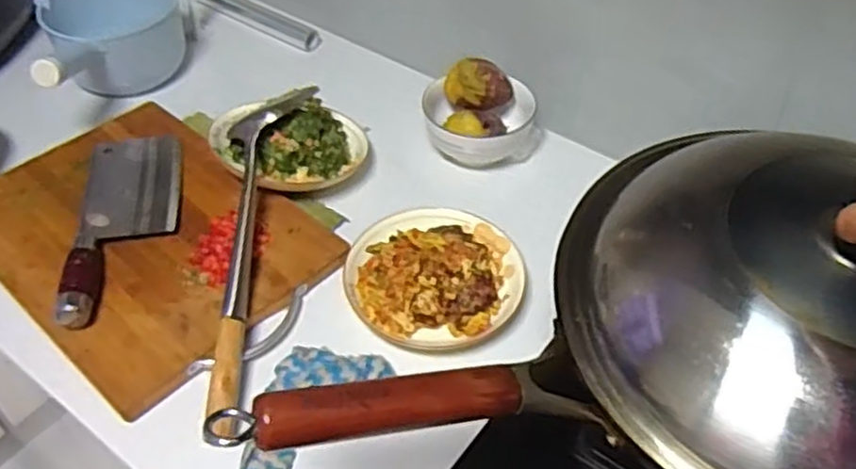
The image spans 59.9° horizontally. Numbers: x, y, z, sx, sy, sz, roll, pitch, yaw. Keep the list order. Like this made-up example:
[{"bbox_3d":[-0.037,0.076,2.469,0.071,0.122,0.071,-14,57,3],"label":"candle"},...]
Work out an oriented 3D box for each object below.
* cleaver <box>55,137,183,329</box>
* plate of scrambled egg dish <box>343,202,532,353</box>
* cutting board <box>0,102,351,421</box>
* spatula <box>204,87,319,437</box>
[{"bbox_3d":[-0.303,-0.026,0.745,0.097,0.028,0.261,-7,49,-8],"label":"cleaver"},{"bbox_3d":[0.009,0.031,0.718,0.163,0.056,0.155,1,48,-1],"label":"plate of scrambled egg dish"},{"bbox_3d":[-0.283,-0.005,0.756,0.369,0.025,0.264,35,56,26],"label":"cutting board"},{"bbox_3d":[-0.165,-0.002,0.705,0.084,0.066,0.386,0,48,-1],"label":"spatula"}]

